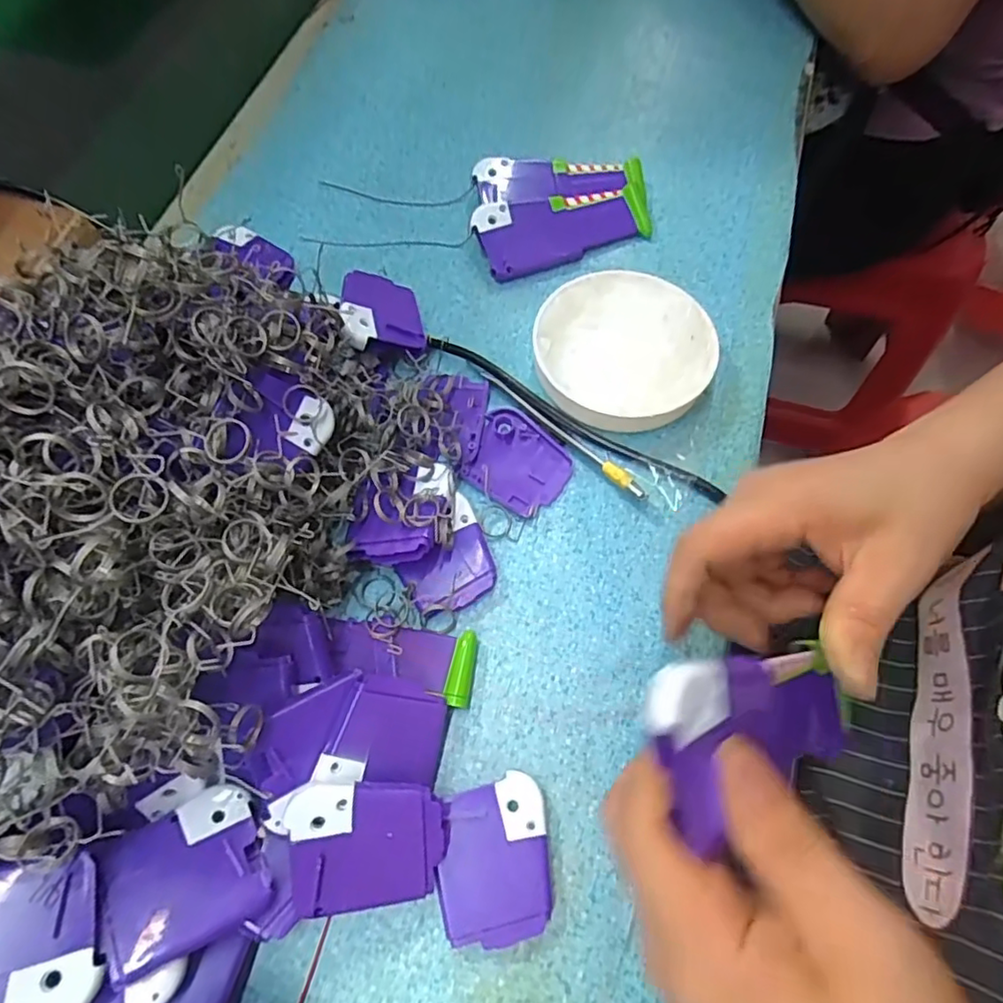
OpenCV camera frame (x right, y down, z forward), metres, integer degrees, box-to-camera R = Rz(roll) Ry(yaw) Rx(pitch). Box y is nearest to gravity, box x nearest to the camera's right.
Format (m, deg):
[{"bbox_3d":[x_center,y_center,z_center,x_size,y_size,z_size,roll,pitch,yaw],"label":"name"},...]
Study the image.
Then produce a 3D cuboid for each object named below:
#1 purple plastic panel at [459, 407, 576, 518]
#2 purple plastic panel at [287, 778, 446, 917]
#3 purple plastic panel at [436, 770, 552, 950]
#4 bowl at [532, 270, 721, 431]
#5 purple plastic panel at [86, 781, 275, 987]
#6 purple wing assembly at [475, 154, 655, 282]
[{"bbox_3d":[0.009,-0.024,0.354,0.060,0.005,0.050,32,69,14],"label":"purple plastic panel"},{"bbox_3d":[-0.055,0.142,0.252,0.062,0.007,0.049,2,86,-13],"label":"purple plastic panel"},{"bbox_3d":[-0.003,0.157,0.271,0.046,0.012,0.063,-3,65,-1],"label":"purple plastic panel"},{"bbox_3d":[0.073,-0.091,0.371,0.103,0.027,0.102,0,65,0],"label":"bowl"},{"bbox_3d":[-0.125,0.147,0.241,0.056,0.010,0.051,-16,60,-31],"label":"purple plastic panel"},{"bbox_3d":[0.039,-0.211,0.434,0.124,0.025,0.090,-19,66,-8],"label":"purple wing assembly"}]

